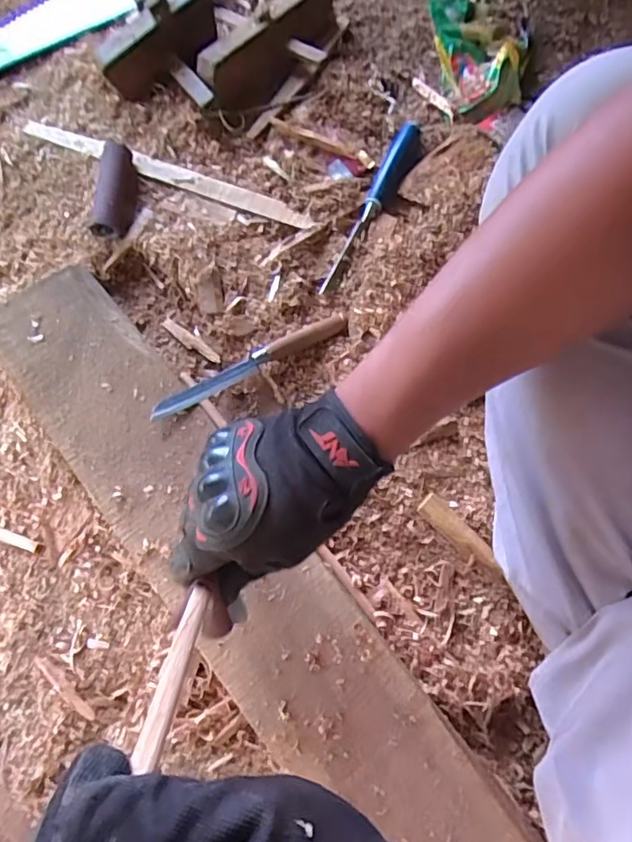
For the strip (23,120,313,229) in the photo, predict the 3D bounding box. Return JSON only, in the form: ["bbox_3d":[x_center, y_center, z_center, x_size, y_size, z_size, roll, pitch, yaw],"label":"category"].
[{"bbox_3d":[-0.169,-0.277,0.615,0.351,0.004,0.027,21,75,5],"label":"strip"}]

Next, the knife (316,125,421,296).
[{"bbox_3d":[0.061,-0.239,0.596,0.028,0.019,0.227,25,75,6],"label":"knife"}]

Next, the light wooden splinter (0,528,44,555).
[{"bbox_3d":[-0.302,0.112,0.535,0.081,0.006,0.011,16,75,6],"label":"light wooden splinter"}]

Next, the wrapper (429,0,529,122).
[{"bbox_3d":[0.195,-0.428,0.639,0.099,0.031,0.160,-5,74,-2],"label":"wrapper"}]

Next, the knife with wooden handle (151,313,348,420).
[{"bbox_3d":[-0.058,-0.055,0.524,0.210,0.014,0.024,-30,75,-22],"label":"knife with wooden handle"}]

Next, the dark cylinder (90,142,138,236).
[{"bbox_3d":[-0.214,-0.247,0.586,0.031,0.038,0.103,6,74,1],"label":"dark cylinder"}]

